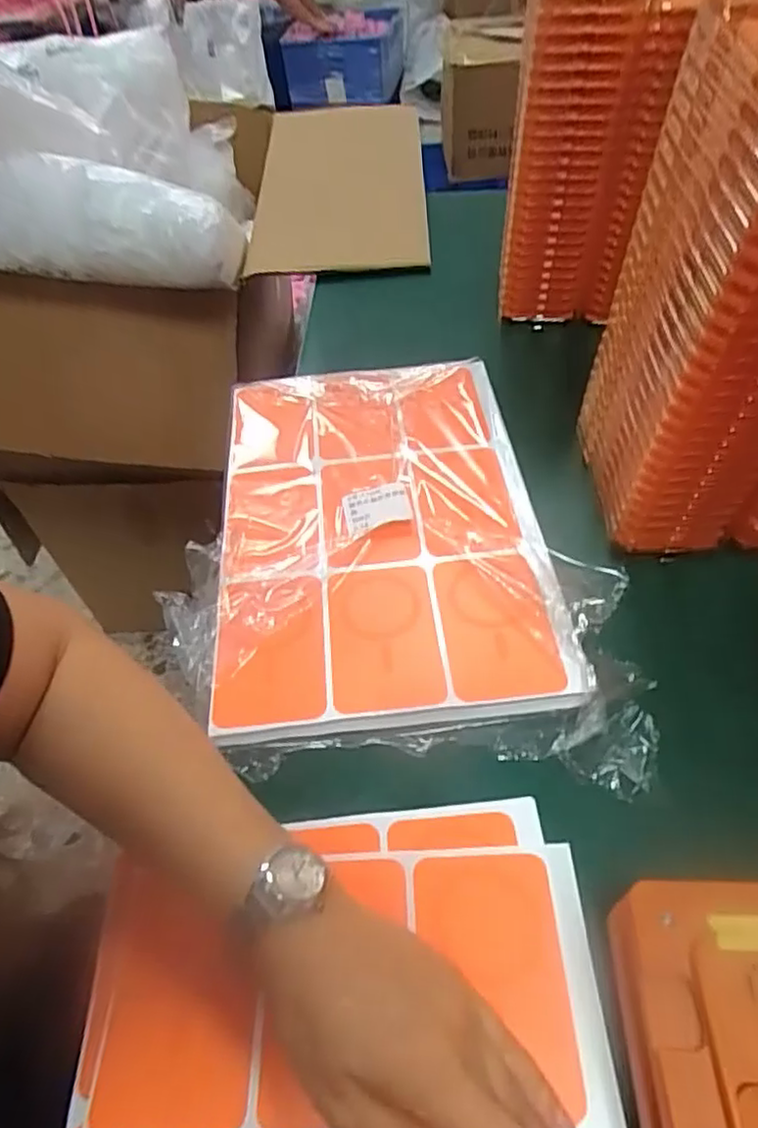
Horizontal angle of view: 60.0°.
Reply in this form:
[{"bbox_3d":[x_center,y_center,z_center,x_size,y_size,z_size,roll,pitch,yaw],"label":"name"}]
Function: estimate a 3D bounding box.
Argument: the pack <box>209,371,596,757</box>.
[{"bbox_3d":[-0.002,-0.037,0.499,0.230,0.018,0.343,-7,51,0],"label":"pack"}]

